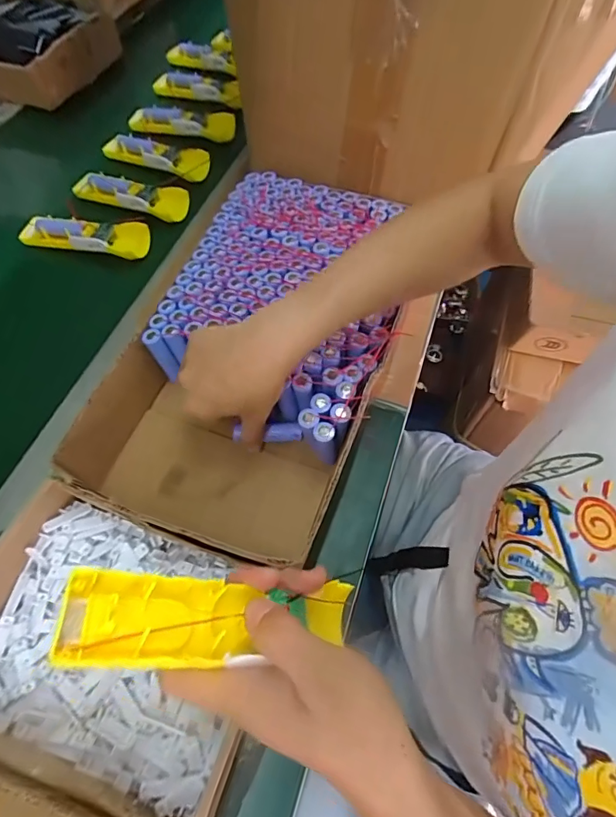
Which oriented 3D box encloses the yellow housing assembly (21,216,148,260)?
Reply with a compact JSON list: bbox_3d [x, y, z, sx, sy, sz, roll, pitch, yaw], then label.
[{"bbox_3d":[-0.276,-0.218,0.553,0.159,0.020,0.048,10,62,6],"label":"yellow housing assembly"}]

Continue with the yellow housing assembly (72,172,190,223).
[{"bbox_3d":[-0.236,-0.283,0.587,0.162,0.021,0.042,16,63,9],"label":"yellow housing assembly"}]

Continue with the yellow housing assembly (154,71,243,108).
[{"bbox_3d":[-0.172,-0.500,0.691,0.150,0.032,0.026,19,64,10],"label":"yellow housing assembly"}]

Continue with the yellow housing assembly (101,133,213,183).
[{"bbox_3d":[-0.209,-0.358,0.625,0.162,0.025,0.045,22,64,12],"label":"yellow housing assembly"}]

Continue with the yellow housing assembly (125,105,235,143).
[{"bbox_3d":[-0.189,-0.425,0.659,0.162,0.029,0.043,12,62,7],"label":"yellow housing assembly"}]

